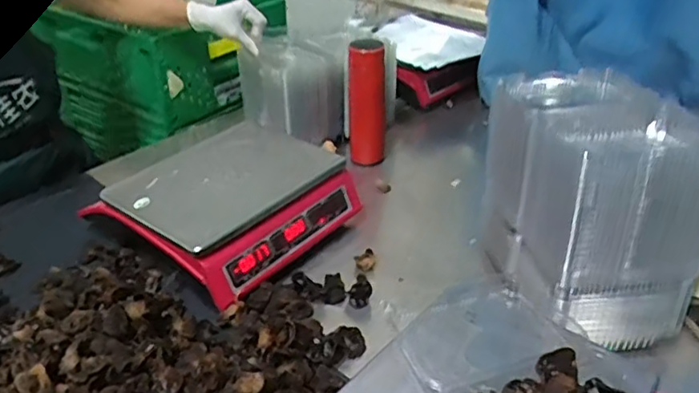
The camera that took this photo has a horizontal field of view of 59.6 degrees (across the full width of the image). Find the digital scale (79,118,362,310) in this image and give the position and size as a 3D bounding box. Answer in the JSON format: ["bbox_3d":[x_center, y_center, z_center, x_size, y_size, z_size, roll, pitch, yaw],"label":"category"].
[{"bbox_3d":[-0.183,-0.005,0.943,0.301,0.126,0.324,22,38,31],"label":"digital scale"}]

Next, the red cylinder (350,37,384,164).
[{"bbox_3d":[0.035,-0.178,1.175,0.068,0.240,0.074,1,32,2],"label":"red cylinder"}]

